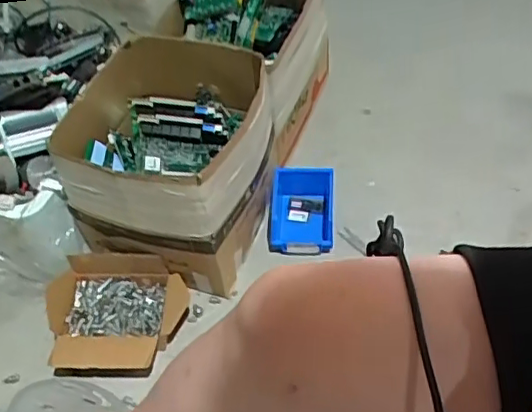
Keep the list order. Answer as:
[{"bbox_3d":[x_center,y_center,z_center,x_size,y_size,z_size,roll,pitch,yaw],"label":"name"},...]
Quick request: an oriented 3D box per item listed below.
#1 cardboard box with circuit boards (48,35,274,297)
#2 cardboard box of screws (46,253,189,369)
[{"bbox_3d":[-0.139,-0.068,0.919,0.273,0.247,0.278,8,54,12],"label":"cardboard box with circuit boards"},{"bbox_3d":[-0.234,0.169,0.898,0.211,0.091,0.174,1,53,6],"label":"cardboard box of screws"}]

